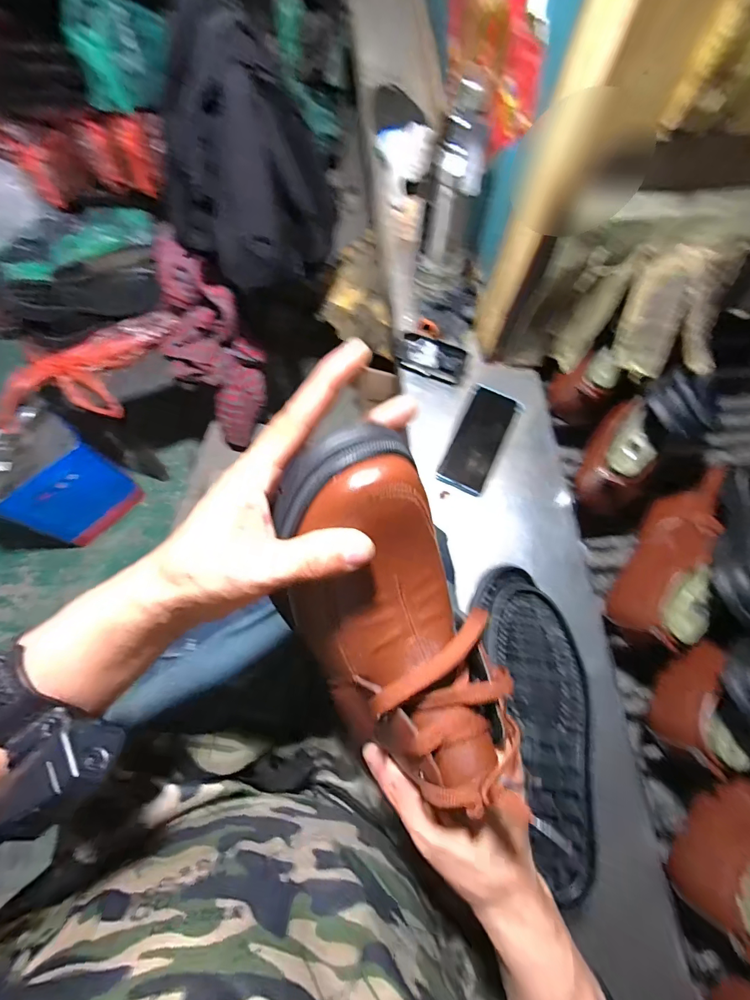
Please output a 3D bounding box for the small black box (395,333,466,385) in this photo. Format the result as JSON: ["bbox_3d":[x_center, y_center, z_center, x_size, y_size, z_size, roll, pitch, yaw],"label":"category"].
[{"bbox_3d":[0.084,-0.214,0.653,0.099,0.029,0.048,20,73,7],"label":"small black box"}]

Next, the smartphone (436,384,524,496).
[{"bbox_3d":[0.151,-0.087,0.618,0.072,0.009,0.164,24,74,8],"label":"smartphone"}]

